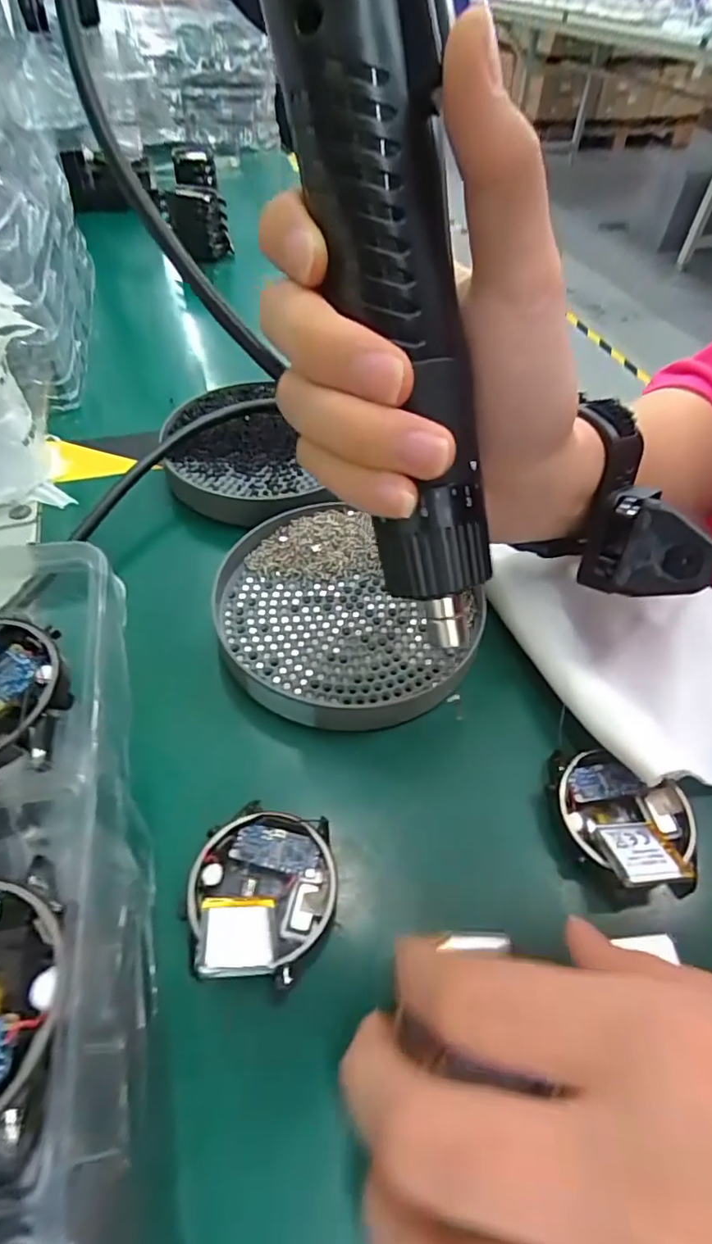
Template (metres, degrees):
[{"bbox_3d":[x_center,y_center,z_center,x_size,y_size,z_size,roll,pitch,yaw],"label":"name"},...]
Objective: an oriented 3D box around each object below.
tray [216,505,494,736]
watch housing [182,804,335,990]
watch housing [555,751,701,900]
[{"bbox_3d":[-0.009,-0.006,0.241,0.100,0.016,0.113,-37,60,-28],"label":"tray"},{"bbox_3d":[-0.029,0.081,0.171,0.043,0.018,0.049,7,50,5],"label":"watch housing"},{"bbox_3d":[0.093,0.066,0.189,0.045,0.014,0.046,6,50,3],"label":"watch housing"}]

